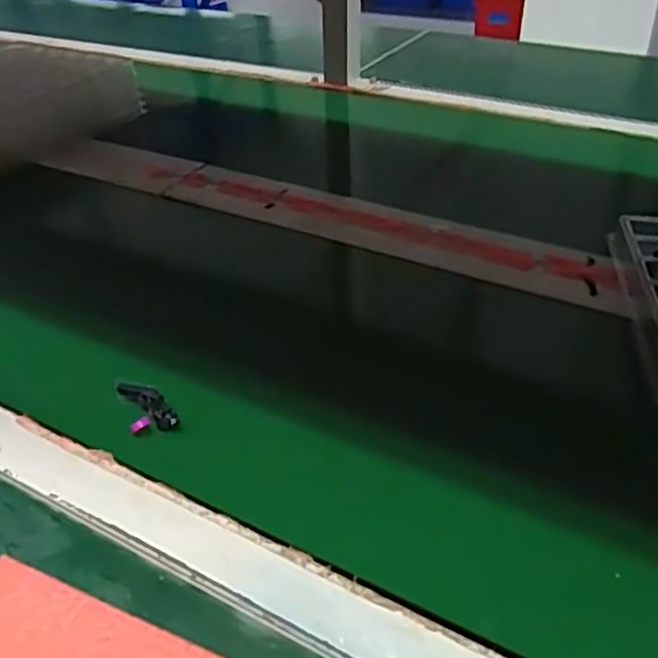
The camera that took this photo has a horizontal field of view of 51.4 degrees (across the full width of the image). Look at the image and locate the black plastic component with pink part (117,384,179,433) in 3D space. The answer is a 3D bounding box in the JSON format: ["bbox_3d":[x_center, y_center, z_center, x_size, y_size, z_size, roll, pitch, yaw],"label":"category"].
[{"bbox_3d":[-0.119,0.050,0.448,0.029,0.013,0.045,-17,39,-19],"label":"black plastic component with pink part"}]

